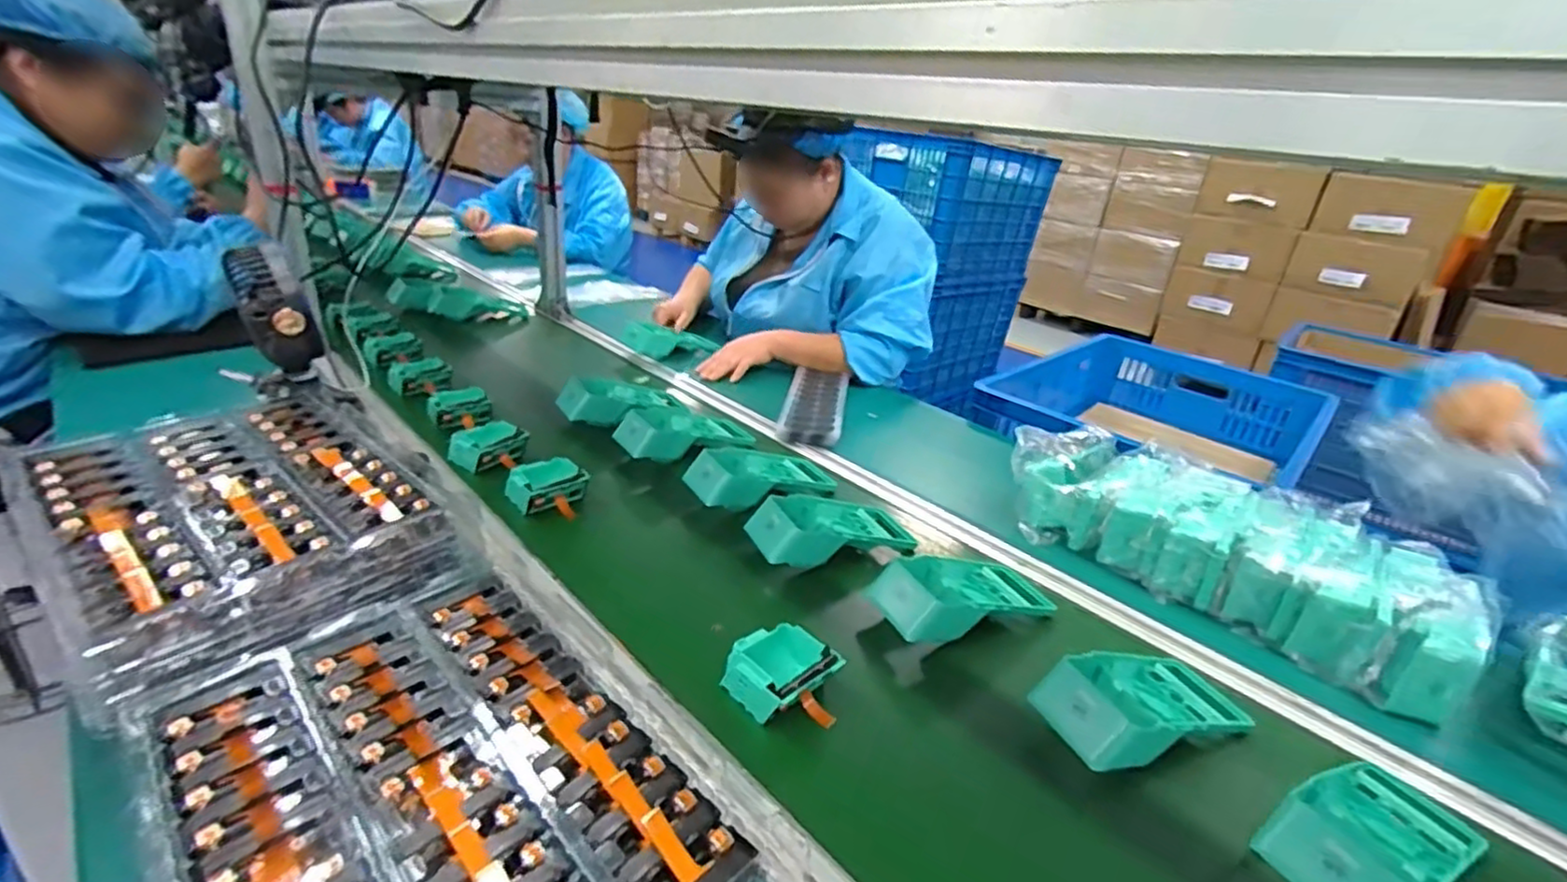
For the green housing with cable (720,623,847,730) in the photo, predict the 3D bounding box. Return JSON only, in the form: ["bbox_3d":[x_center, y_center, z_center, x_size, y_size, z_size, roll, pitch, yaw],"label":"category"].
[{"bbox_3d":[0.000,0.194,0.558,0.075,0.042,0.087,-15,32,-37],"label":"green housing with cable"}]

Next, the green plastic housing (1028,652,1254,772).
[{"bbox_3d":[0.303,0.214,0.570,0.191,0.053,0.088,-6,28,-24],"label":"green plastic housing"}]

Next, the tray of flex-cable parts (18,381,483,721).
[{"bbox_3d":[-0.492,0.059,0.626,0.387,0.045,0.281,24,31,33],"label":"tray of flex-cable parts"}]

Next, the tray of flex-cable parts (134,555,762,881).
[{"bbox_3d":[-0.225,0.210,0.427,0.381,0.021,0.240,26,32,36],"label":"tray of flex-cable parts"}]

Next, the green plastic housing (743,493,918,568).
[{"bbox_3d":[0.056,0.096,0.768,0.196,0.053,0.087,-6,28,-23],"label":"green plastic housing"}]

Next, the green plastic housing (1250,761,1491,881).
[{"bbox_3d":[0.410,0.270,0.474,0.182,0.050,0.087,-8,29,-27],"label":"green plastic housing"}]

